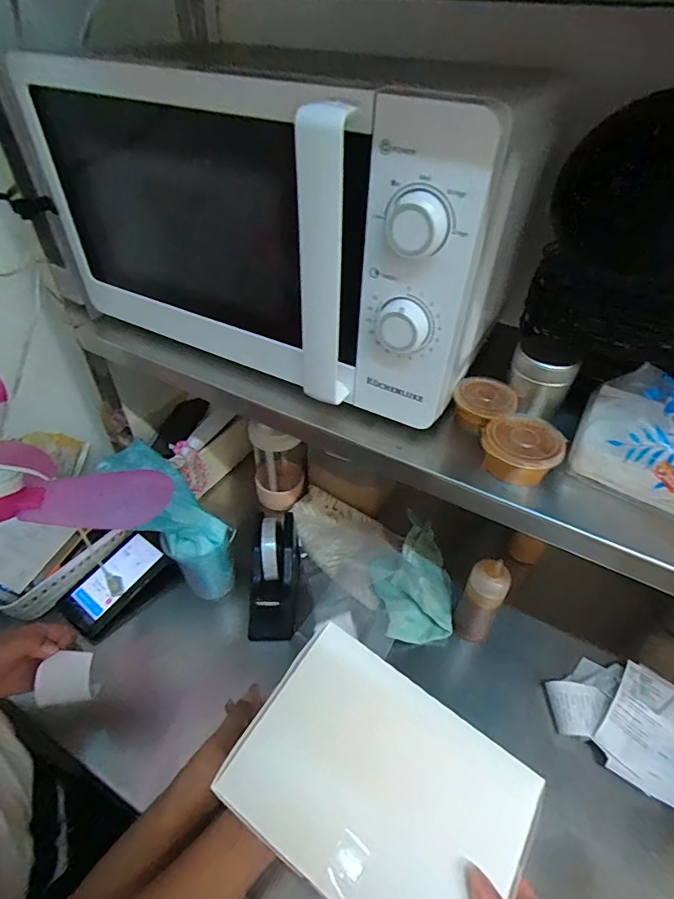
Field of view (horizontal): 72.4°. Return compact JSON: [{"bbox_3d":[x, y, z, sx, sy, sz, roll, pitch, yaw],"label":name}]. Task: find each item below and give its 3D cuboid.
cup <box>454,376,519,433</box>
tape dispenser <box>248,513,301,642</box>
[{"bbox_3d":[0.142,-0.041,0.450,0.051,0.040,0.049,1,43,-1],"label":"cup"},{"bbox_3d":[-0.085,0.173,0.633,0.063,0.112,0.163,2,43,0],"label":"tape dispenser"}]

